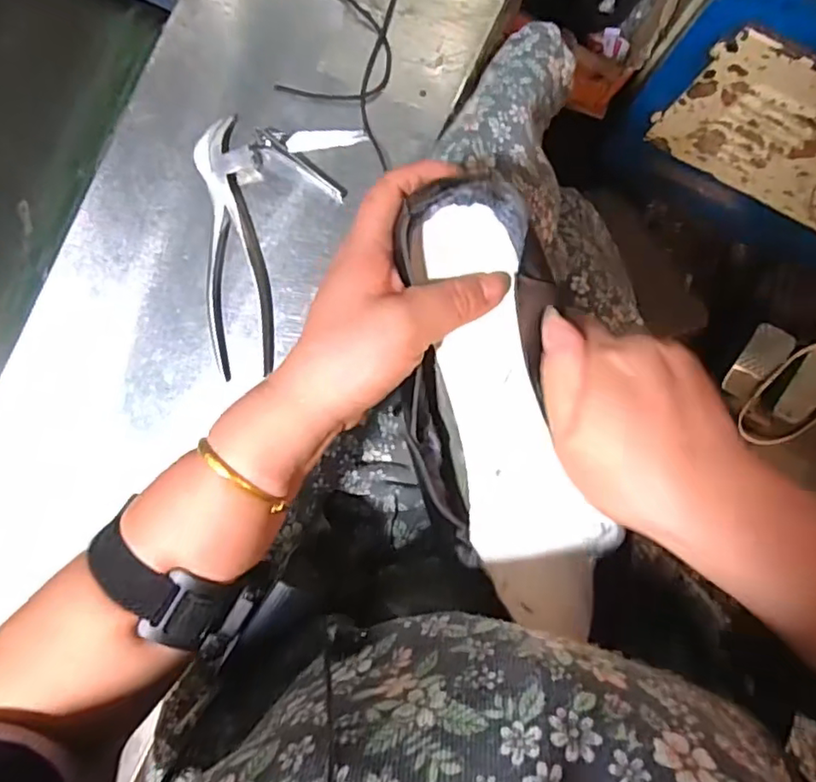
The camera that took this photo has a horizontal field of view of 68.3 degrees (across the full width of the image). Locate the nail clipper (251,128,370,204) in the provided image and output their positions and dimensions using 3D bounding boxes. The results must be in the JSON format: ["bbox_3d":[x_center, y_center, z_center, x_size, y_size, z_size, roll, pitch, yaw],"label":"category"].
[{"bbox_3d":[-0.076,-0.185,0.460,0.076,0.014,0.052,22,92,1],"label":"nail clipper"}]

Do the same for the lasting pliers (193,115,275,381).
[{"bbox_3d":[-0.131,-0.109,0.456,0.048,0.015,0.191,-5,91,2],"label":"lasting pliers"}]

